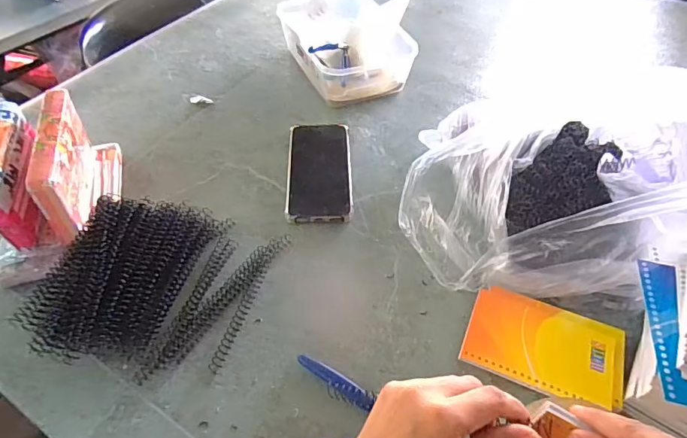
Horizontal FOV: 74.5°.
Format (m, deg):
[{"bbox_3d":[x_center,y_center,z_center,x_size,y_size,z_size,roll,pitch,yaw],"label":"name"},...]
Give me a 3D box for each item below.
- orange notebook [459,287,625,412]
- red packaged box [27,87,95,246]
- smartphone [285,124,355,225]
[{"bbox_3d":[0.186,0.117,0.419,0.136,0.007,0.089,19,54,15],"label":"orange notebook"},{"bbox_3d":[-0.302,-0.059,0.496,0.025,0.096,0.156,-12,52,-9],"label":"red packaged box"},{"bbox_3d":[-0.031,-0.061,0.583,0.081,0.017,0.171,-2,51,-1],"label":"smartphone"}]

